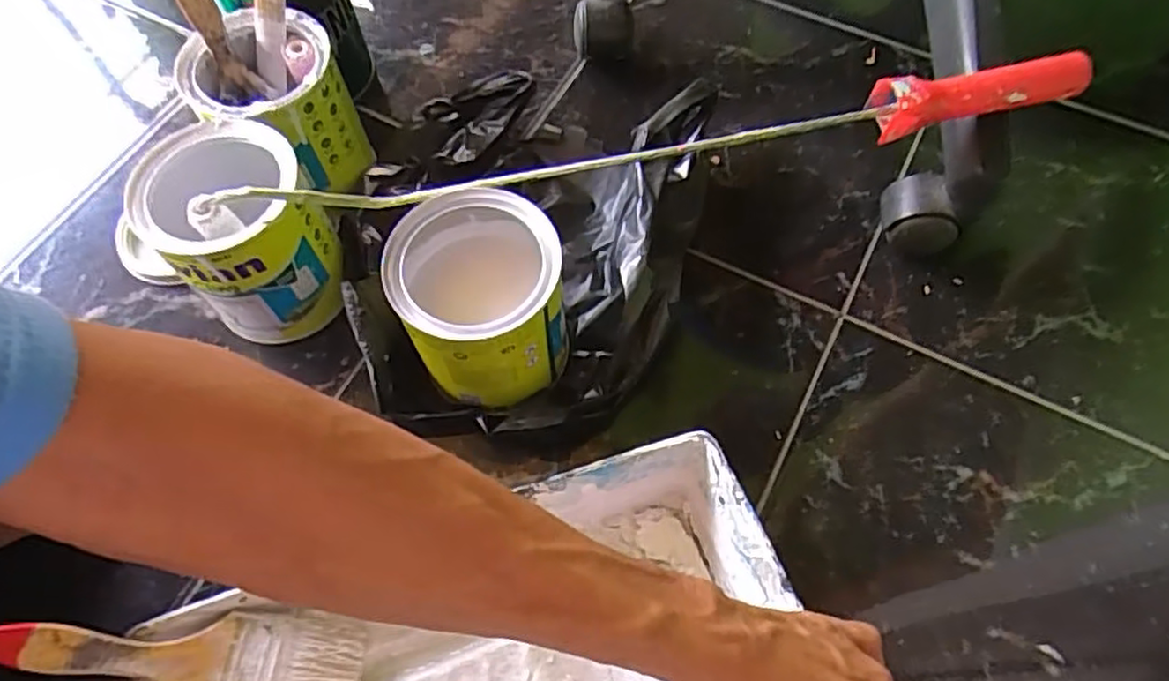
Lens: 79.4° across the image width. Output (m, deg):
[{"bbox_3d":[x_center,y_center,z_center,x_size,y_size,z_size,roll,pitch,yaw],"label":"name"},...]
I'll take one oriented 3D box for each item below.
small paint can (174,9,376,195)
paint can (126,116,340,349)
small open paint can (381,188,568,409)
[{"bbox_3d":[-0.233,-0.173,0.537,0.109,0.101,0.104,0,64,0],"label":"small paint can"},{"bbox_3d":[-0.232,-0.074,0.487,0.117,0.113,0.106,38,70,19],"label":"paint can"},{"bbox_3d":[-0.066,-0.027,0.456,0.099,0.101,0.105,-10,63,-4],"label":"small open paint can"}]

